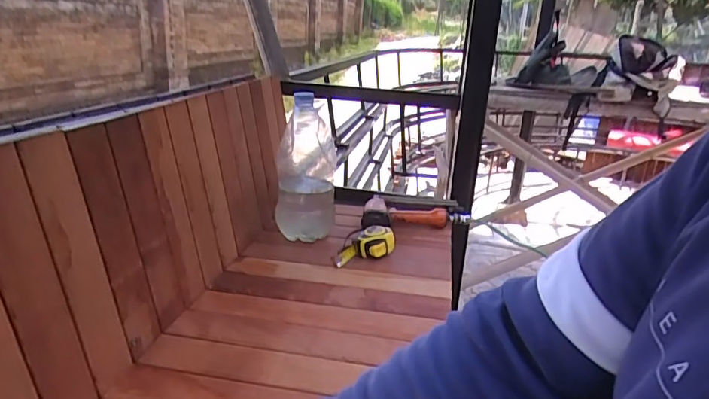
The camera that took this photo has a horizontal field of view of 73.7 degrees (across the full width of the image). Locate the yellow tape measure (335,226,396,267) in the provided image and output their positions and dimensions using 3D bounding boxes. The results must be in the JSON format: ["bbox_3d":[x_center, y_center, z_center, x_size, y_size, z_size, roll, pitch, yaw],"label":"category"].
[{"bbox_3d":[0.022,0.092,0.952,0.128,0.053,0.061,-2,20,-14],"label":"yellow tape measure"}]

